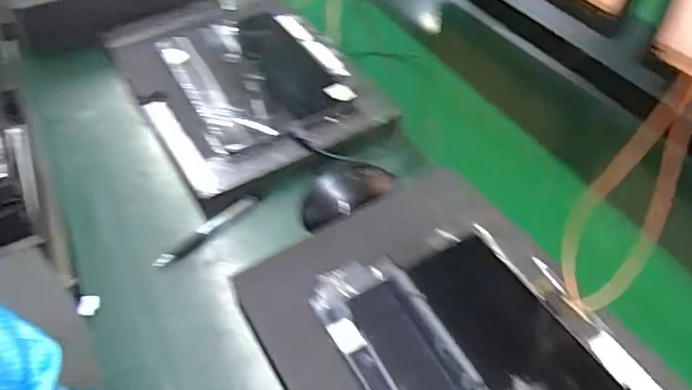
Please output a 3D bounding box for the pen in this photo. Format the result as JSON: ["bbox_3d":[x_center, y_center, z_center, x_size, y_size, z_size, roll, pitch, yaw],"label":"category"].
[{"bbox_3d":[-0.142,0.036,0.548,0.016,0.012,0.122,35,57,28],"label":"pen"}]

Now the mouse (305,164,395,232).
[{"bbox_3d":[0.000,-0.004,0.560,0.116,0.031,0.061,-26,53,-22],"label":"mouse"}]

